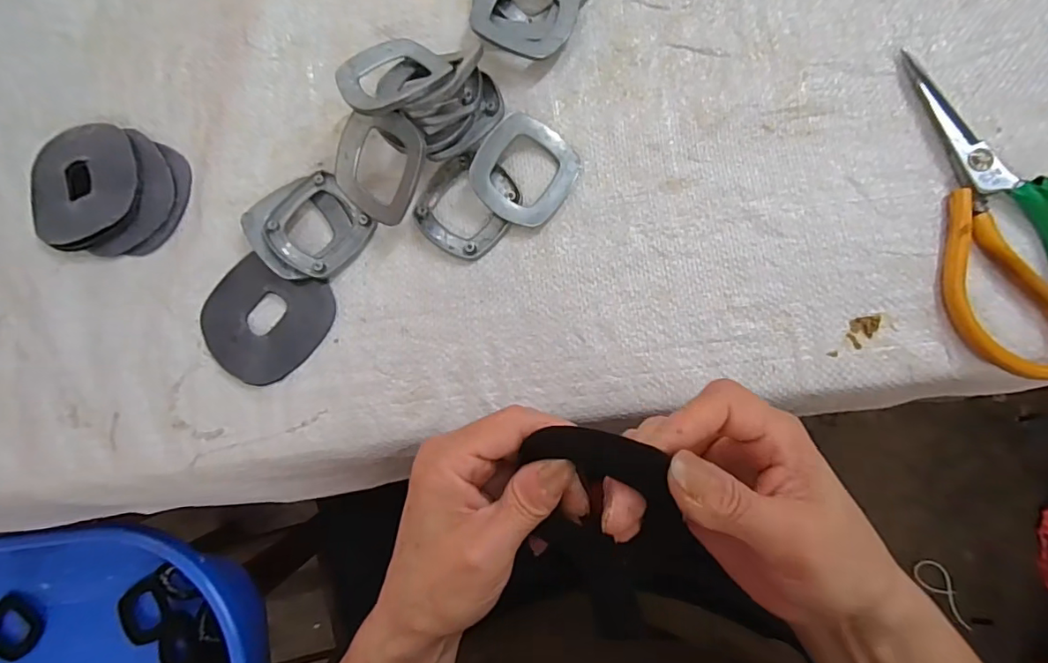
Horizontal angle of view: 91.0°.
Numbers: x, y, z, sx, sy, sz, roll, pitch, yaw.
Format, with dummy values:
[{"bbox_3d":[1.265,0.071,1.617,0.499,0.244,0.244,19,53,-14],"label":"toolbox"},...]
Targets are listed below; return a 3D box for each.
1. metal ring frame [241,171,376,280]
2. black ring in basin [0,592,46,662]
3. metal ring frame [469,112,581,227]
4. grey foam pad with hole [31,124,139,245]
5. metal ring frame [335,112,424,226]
[{"bbox_3d":[-0.135,-0.065,0.321,0.064,0.014,0.064,-41,82,1],"label":"metal ring frame"},{"bbox_3d":[-0.570,0.329,0.575,0.065,0.015,0.067,-1,84,6],"label":"black ring in basin"},{"bbox_3d":[0.001,-0.098,0.310,0.059,0.006,0.063,38,83,-7],"label":"metal ring frame"},{"bbox_3d":[-0.291,-0.097,0.338,0.076,0.011,0.080,-16,83,4],"label":"grey foam pad with hole"},{"bbox_3d":[-0.083,-0.095,0.302,0.059,0.010,0.061,22,112,19],"label":"metal ring frame"}]

